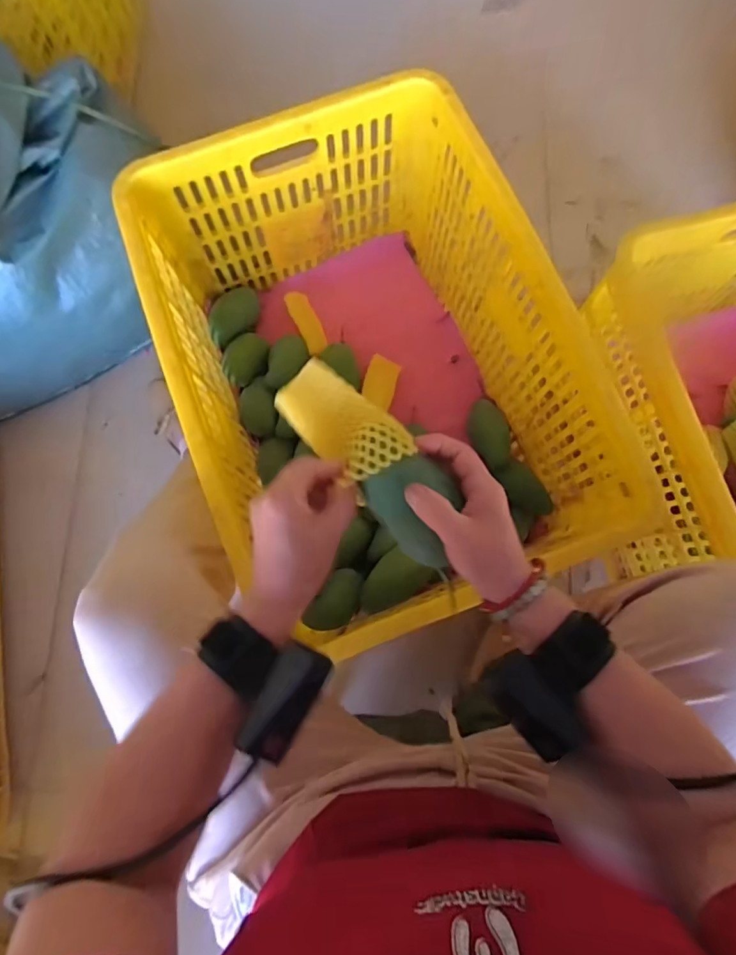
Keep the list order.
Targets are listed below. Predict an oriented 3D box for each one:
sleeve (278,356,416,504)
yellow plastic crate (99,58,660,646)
[{"bbox_3d":[-0.019,-0.044,0.394,0.111,0.029,0.063,44,82,9],"label":"sleeve"},{"bbox_3d":[-0.005,-0.136,0.680,0.420,0.316,0.583,-20,79,-4],"label":"yellow plastic crate"}]

